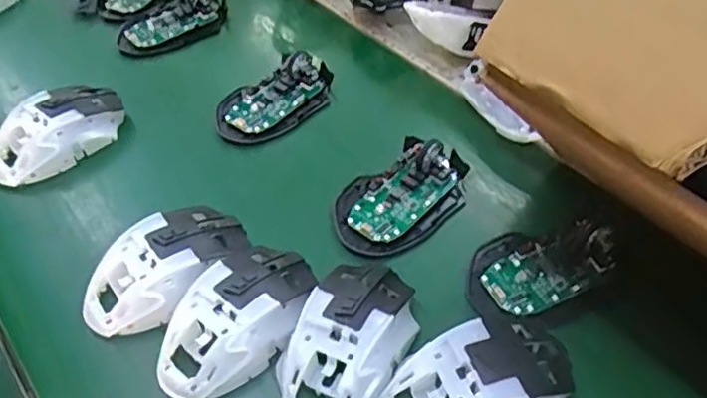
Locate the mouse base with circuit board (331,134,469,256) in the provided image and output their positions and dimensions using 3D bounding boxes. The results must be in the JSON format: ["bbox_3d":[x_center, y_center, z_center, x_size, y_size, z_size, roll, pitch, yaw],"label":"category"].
[{"bbox_3d":[0.038,-0.005,0.474,0.112,0.026,0.069,-29,54,-22],"label":"mouse base with circuit board"}]

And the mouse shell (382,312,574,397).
[{"bbox_3d":[0.071,0.108,0.360,0.112,0.029,0.066,-23,51,-17],"label":"mouse shell"}]

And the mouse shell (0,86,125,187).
[{"bbox_3d":[-0.248,-0.058,0.531,0.061,0.041,0.116,35,58,28],"label":"mouse shell"}]

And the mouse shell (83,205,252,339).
[{"bbox_3d":[-0.127,0.046,0.432,0.067,0.035,0.116,32,57,27],"label":"mouse shell"}]

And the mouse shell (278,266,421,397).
[{"bbox_3d":[-0.002,0.087,0.383,0.062,0.031,0.107,18,51,17],"label":"mouse shell"}]

